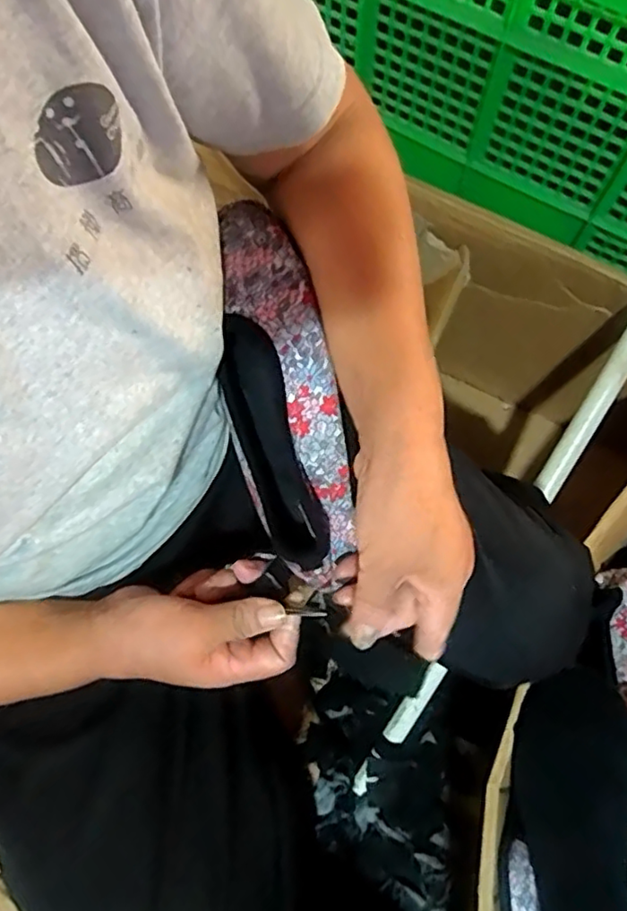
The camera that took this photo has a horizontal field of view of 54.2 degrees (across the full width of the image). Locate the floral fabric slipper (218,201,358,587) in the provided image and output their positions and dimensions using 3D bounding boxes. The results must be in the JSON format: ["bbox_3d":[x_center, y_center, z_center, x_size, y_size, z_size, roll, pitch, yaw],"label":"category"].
[{"bbox_3d":[-0.023,-0.036,0.395,0.073,0.077,0.236,-12,97,-1],"label":"floral fabric slipper"}]

